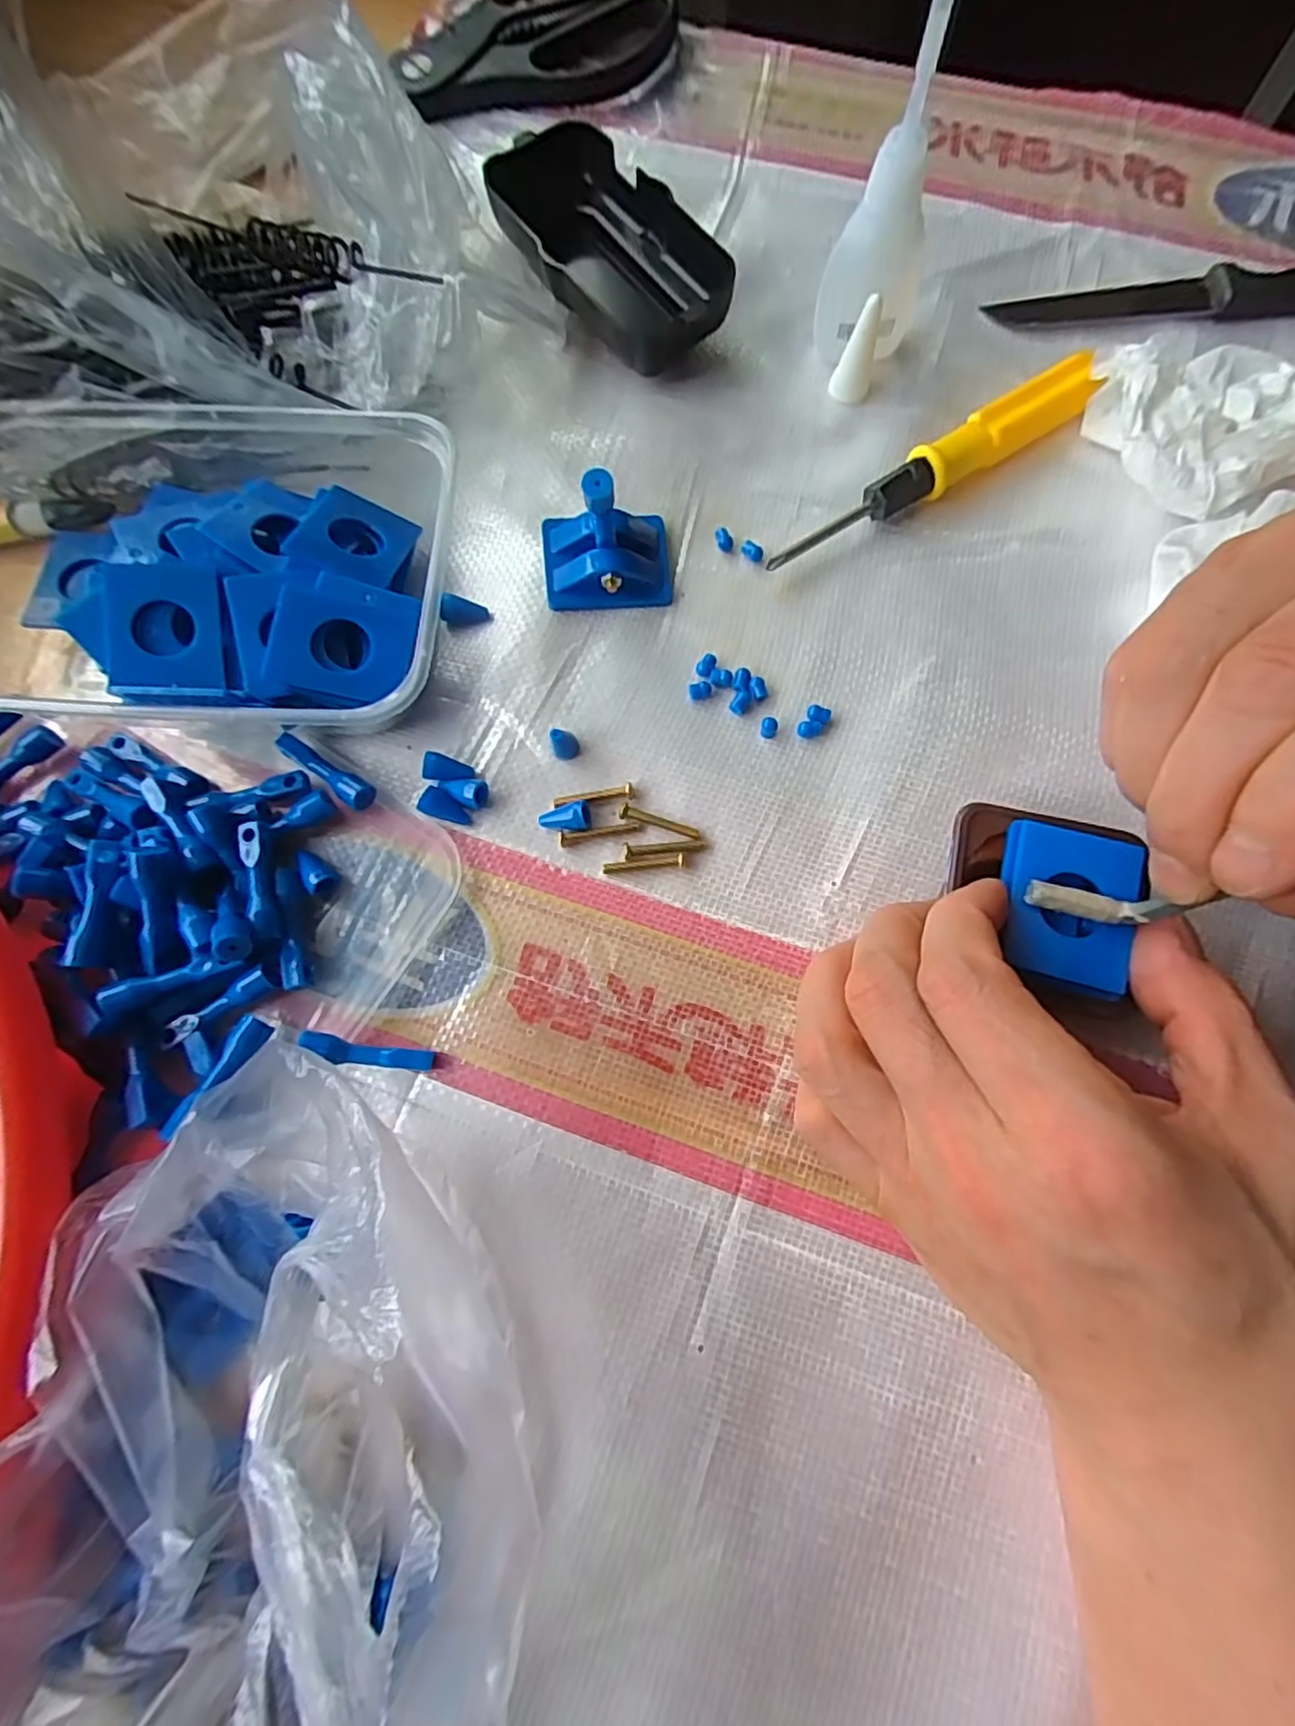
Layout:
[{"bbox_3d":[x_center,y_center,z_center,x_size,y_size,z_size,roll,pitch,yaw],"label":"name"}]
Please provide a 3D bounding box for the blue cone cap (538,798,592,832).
[{"bbox_3d":[-0.027,-0.015,0.221,0.017,0.008,0.011,-8,75,0],"label":"blue cone cap"}]

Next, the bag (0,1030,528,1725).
[{"bbox_3d":[-0.089,0.162,0.142,0.123,0.077,0.227,11,76,5],"label":"bag"}]

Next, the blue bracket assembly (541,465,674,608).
[{"bbox_3d":[-0.015,-0.112,0.226,0.043,0.043,0.034,-5,75,1],"label":"blue bracket assembly"}]

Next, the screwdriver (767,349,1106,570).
[{"bbox_3d":[0.102,-0.141,0.245,0.136,0.017,0.020,-29,76,-6],"label":"screwdriver"}]

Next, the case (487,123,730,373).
[{"bbox_3d":[-0.015,-0.238,0.267,0.054,0.027,0.106,-32,77,-6],"label":"case"}]

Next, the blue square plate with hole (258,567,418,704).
[{"bbox_3d":[-0.096,-0.072,0.216,0.041,0.004,0.039,11,80,-11],"label":"blue square plate with hole"}]

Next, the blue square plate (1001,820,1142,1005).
[{"bbox_3d":[0.114,0.011,0.183,0.033,0.007,0.043,14,76,5],"label":"blue square plate"}]

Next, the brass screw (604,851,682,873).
[{"bbox_3d":[-0.001,0.000,0.219,0.026,0.004,0.004,-5,75,0],"label":"brass screw"}]

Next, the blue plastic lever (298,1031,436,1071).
[{"bbox_3d":[-0.083,0.056,0.201,0.037,0.005,0.007,14,76,-13],"label":"blue plastic lever"}]

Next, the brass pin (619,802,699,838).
[{"bbox_3d":[0.004,-0.014,0.221,0.027,0.004,0.005,15,76,6],"label":"brass pin"}]

